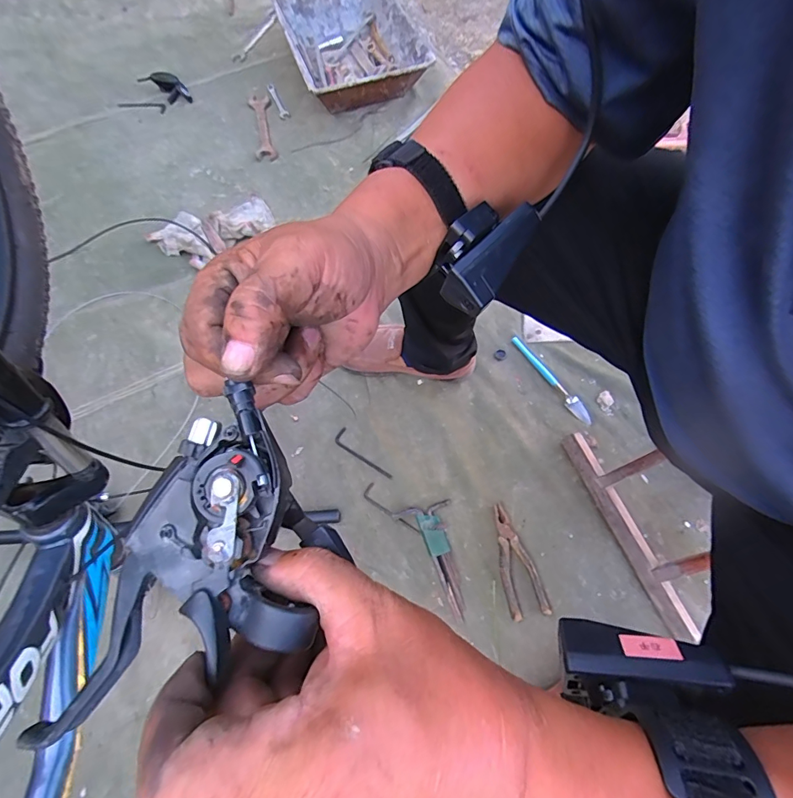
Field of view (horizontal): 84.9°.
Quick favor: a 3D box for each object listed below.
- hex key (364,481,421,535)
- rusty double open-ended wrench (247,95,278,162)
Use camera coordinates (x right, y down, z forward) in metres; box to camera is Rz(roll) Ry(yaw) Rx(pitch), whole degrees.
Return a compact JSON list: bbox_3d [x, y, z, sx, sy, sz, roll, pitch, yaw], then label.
[{"bbox_3d":[-0.011,0.189,0.722,0.028,0.012,0.115,-42,70,-15],"label":"hex key"},{"bbox_3d":[-0.352,-0.715,1.143,0.057,0.010,0.272,-12,73,-3],"label":"rusty double open-ended wrench"}]

